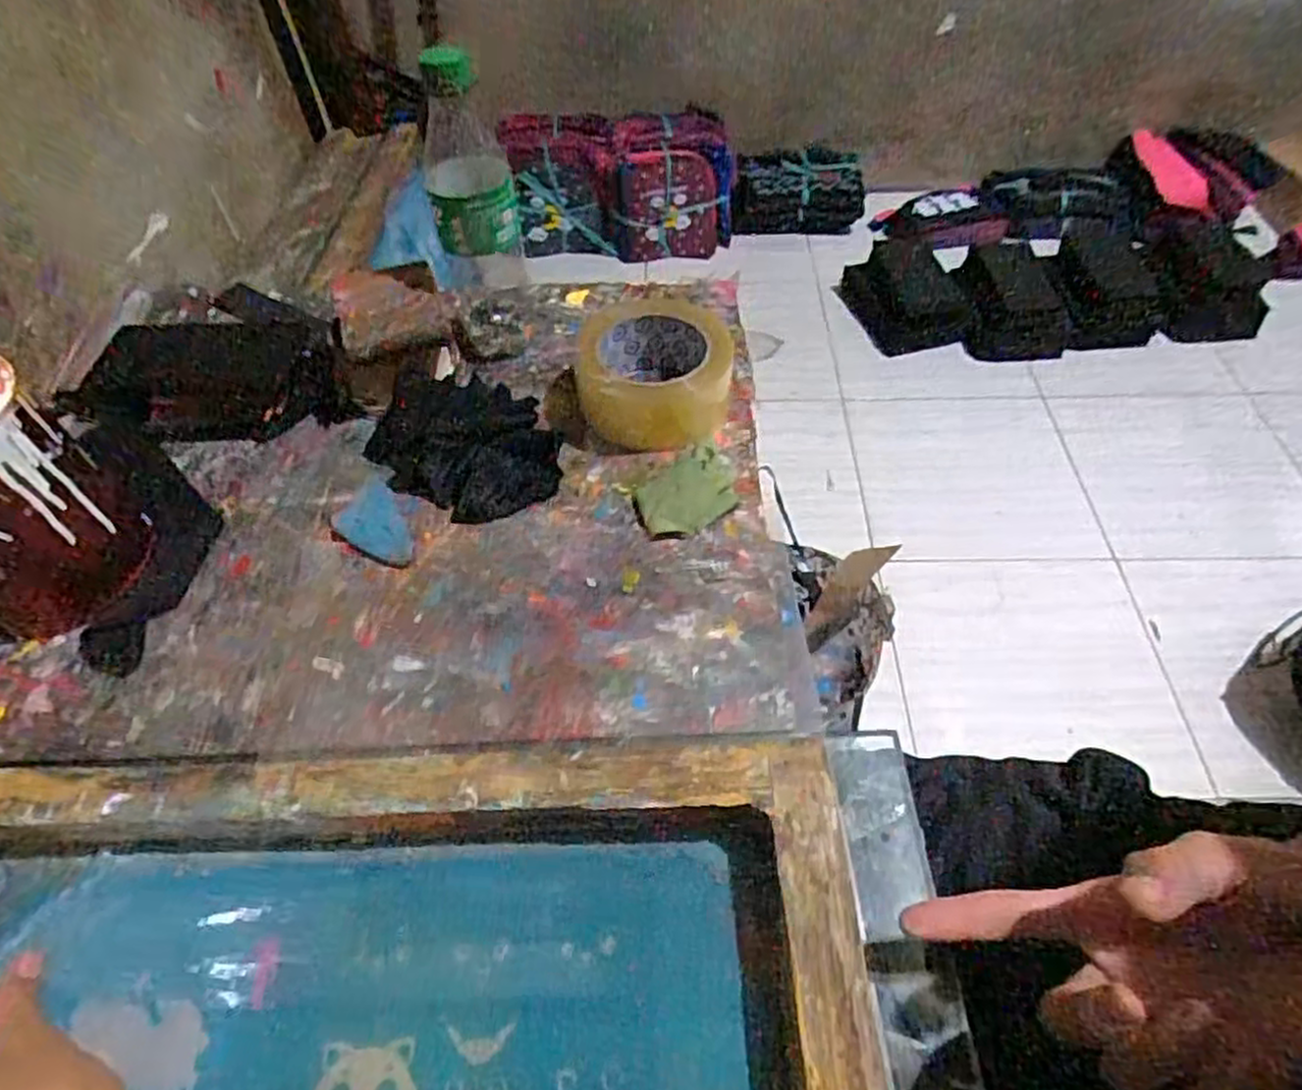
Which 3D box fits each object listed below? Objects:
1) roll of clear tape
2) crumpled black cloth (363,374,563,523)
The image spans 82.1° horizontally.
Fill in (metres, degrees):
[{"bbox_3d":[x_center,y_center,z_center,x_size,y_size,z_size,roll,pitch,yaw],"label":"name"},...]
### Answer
[{"bbox_3d":[0.005,-0.135,0.559,0.105,0.052,0.123,7,54,6],"label":"roll of clear tape"},{"bbox_3d":[-0.132,-0.077,0.539,0.147,0.024,0.109,24,57,18],"label":"crumpled black cloth"}]

